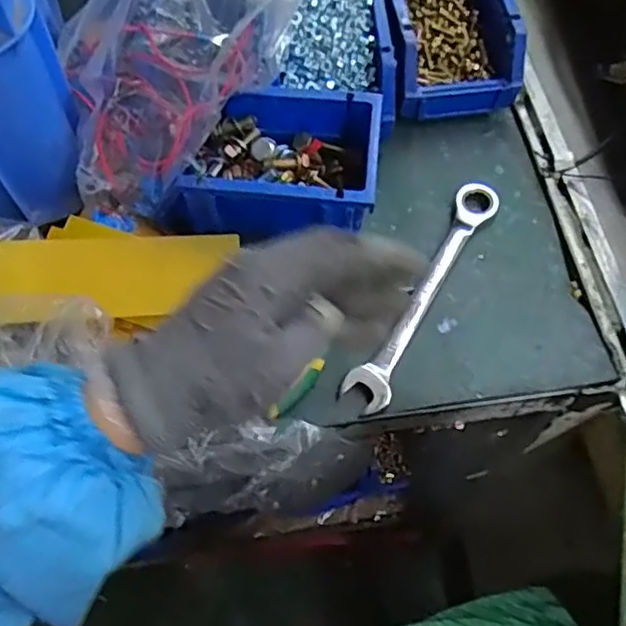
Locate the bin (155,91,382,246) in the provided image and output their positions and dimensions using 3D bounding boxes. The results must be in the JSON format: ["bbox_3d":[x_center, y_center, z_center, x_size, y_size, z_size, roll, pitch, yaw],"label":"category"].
[{"bbox_3d":[-0.029,-0.107,0.495,0.150,0.075,0.129,4,63,3],"label":"bin"}]

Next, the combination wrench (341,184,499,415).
[{"bbox_3d":[0.084,-0.017,0.484,0.032,0.013,0.204,28,67,14],"label":"combination wrench"}]

